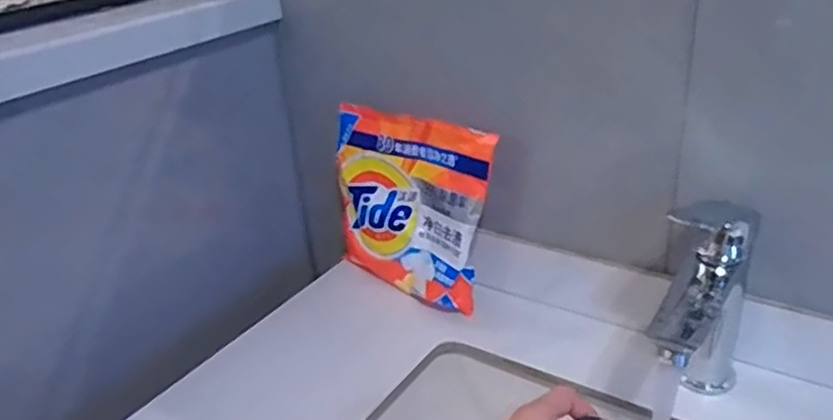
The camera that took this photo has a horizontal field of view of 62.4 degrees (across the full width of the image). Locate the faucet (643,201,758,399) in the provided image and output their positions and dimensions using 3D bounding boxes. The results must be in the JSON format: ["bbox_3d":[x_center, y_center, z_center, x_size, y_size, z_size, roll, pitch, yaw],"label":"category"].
[{"bbox_3d":[0.221,0.078,0.534,0.063,0.150,0.083,8,29,23],"label":"faucet"}]

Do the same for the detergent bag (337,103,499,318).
[{"bbox_3d":[-0.007,-0.006,0.682,0.053,0.168,0.175,-26,34,-36],"label":"detergent bag"}]

